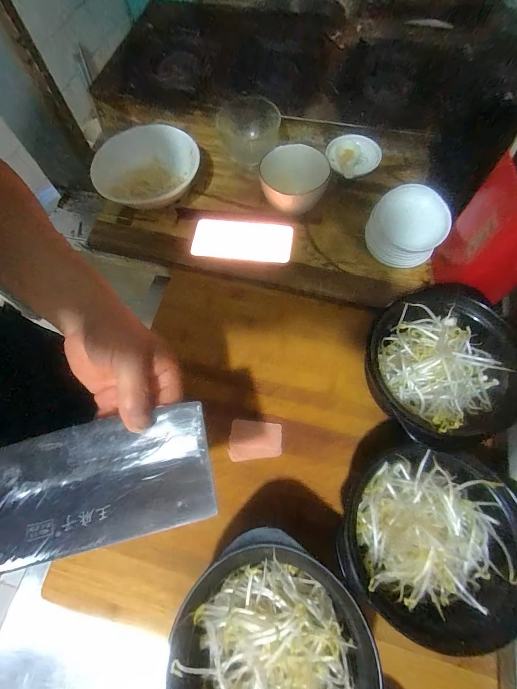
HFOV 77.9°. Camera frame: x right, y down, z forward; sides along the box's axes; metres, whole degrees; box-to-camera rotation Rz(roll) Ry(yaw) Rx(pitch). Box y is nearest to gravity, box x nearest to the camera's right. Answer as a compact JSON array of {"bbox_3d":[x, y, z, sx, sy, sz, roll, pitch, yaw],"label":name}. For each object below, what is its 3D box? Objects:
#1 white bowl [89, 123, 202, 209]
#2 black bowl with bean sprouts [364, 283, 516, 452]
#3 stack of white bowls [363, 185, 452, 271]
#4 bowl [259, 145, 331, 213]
[{"bbox_3d":[-0.182,-0.283,0.533,0.165,0.060,0.165,-1,67,3],"label":"white bowl"},{"bbox_3d":[0.216,0.026,0.388,0.170,0.082,0.175,-1,67,3],"label":"black bowl with bean sprouts"},{"bbox_3d":[0.205,-0.159,0.455,0.098,0.077,0.095,23,70,12],"label":"stack of white bowls"},{"bbox_3d":[0.057,-0.258,0.508,0.100,0.064,0.094,-1,67,3],"label":"bowl"}]

